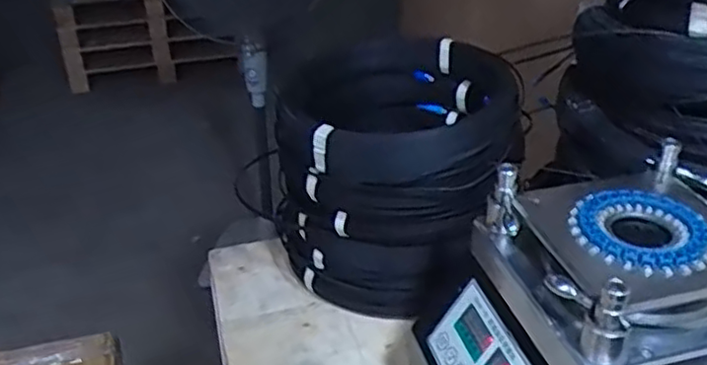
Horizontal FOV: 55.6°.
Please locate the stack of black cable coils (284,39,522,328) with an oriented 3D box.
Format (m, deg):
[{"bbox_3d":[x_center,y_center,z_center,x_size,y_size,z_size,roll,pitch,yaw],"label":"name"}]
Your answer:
[{"bbox_3d":[0.058,-0.007,0.934,0.310,0.281,0.316,0,31,4],"label":"stack of black cable coils"}]

